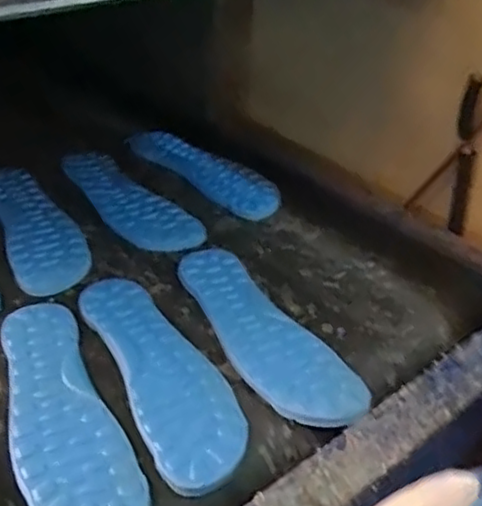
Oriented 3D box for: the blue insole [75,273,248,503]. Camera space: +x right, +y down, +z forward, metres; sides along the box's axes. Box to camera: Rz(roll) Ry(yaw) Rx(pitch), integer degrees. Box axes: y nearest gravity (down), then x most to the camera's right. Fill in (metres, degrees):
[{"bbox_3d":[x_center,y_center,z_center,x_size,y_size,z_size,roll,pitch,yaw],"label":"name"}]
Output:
[{"bbox_3d":[-0.067,0.092,0.568,0.079,0.011,0.236,-16,39,-23],"label":"blue insole"}]

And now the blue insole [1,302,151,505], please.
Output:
[{"bbox_3d":[-0.142,0.117,0.526,0.077,0.012,0.240,-15,39,-22],"label":"blue insole"}]

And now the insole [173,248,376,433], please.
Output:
[{"bbox_3d":[0.015,0.068,0.607,0.081,0.010,0.233,-20,41,-28],"label":"insole"}]

